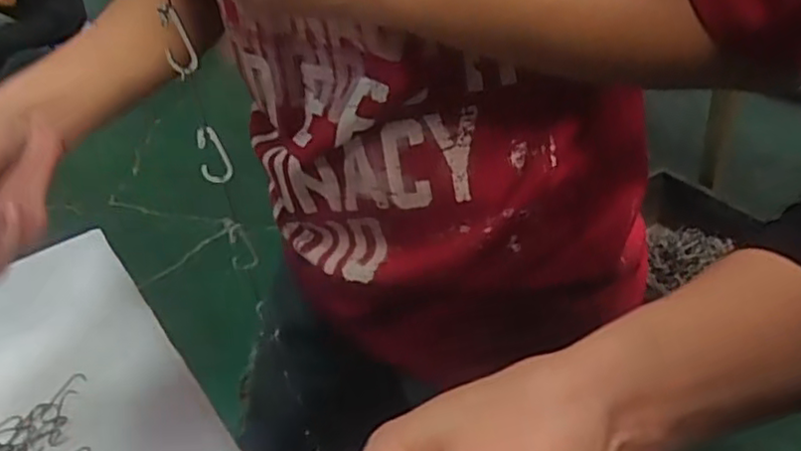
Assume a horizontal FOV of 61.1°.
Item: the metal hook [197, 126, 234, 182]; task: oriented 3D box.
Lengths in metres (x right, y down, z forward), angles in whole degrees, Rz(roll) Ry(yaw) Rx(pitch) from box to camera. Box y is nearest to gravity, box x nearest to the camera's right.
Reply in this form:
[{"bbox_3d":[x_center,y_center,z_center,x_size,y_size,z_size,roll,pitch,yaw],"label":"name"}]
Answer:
[{"bbox_3d":[-0.111,-0.041,0.395,0.019,0.040,0.006,-10,45,4],"label":"metal hook"}]

